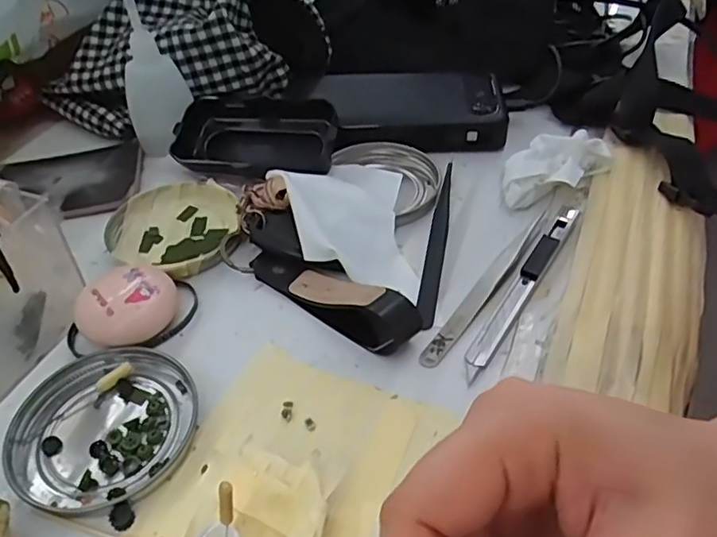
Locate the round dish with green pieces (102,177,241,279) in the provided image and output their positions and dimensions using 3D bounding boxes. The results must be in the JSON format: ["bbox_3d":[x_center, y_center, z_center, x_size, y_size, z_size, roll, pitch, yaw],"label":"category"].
[{"bbox_3d":[-0.107,-0.026,0.360,0.082,0.013,0.072,22,50,23],"label":"round dish with green pieces"}]

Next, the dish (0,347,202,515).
[{"bbox_3d":[-0.112,0.069,0.264,0.075,0.009,0.078,-2,44,2],"label":"dish"}]

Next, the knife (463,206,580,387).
[{"bbox_3d":[0.089,0.006,0.315,0.011,0.006,0.139,24,51,24],"label":"knife"}]

